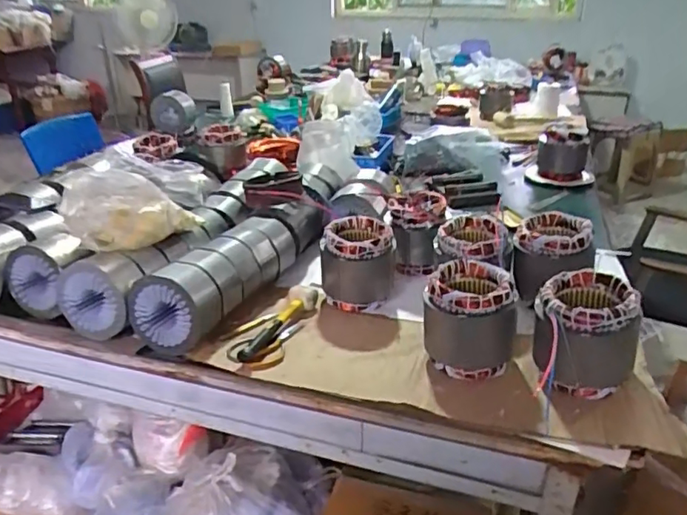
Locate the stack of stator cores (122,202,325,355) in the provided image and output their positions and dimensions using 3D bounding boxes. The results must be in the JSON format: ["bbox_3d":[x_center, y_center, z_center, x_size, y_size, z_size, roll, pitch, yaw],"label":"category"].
[{"bbox_3d":[-0.209,0.010,1.233,0.176,0.150,0.537,13,30,24],"label":"stack of stator cores"}]

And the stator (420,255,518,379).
[{"bbox_3d":[0.222,0.110,1.016,0.153,0.170,0.154,2,28,6],"label":"stator"}]

